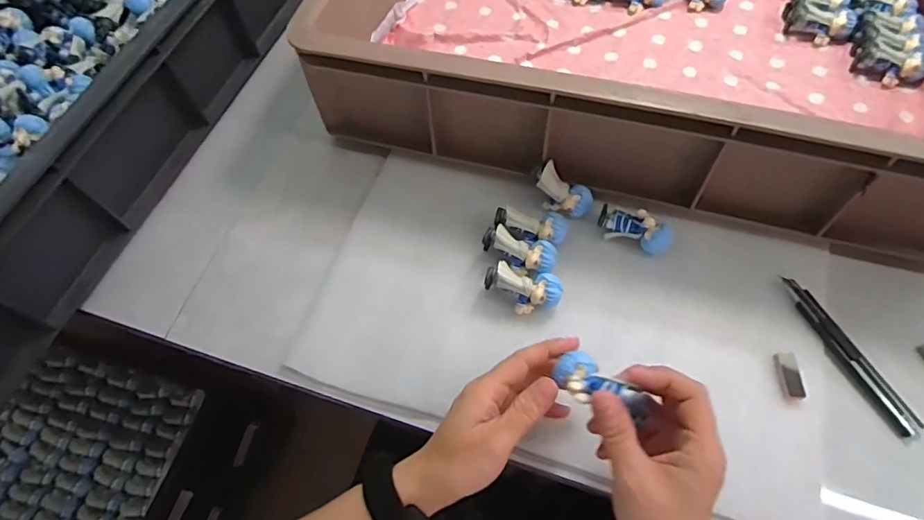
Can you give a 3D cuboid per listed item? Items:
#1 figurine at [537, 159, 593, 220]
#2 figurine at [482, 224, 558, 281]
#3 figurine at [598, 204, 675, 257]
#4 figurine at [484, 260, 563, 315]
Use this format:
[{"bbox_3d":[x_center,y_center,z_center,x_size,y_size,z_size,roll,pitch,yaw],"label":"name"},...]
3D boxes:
[{"bbox_3d":[0.090,-0.062,0.475,0.058,0.028,0.028,32,75,-6],"label":"figurine"},{"bbox_3d":[0.048,-0.006,0.455,0.063,0.024,0.033,17,66,12],"label":"figurine"},{"bbox_3d":[0.149,-0.028,0.457,0.063,0.029,0.028,25,73,24],"label":"figurine"},{"bbox_3d":[0.050,0.025,0.441,0.062,0.030,0.033,13,65,10],"label":"figurine"}]

